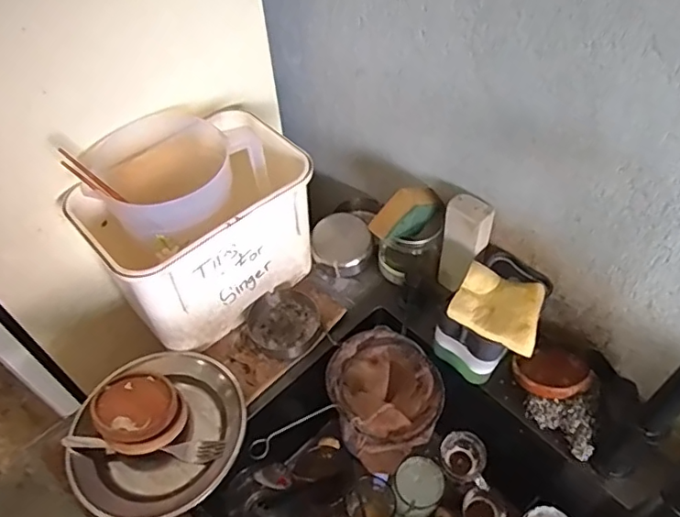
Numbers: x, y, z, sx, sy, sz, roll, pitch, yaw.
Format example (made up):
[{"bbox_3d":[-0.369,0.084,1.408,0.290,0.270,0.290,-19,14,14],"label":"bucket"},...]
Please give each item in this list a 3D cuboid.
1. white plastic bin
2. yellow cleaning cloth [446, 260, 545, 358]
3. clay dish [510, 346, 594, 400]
[{"bbox_3d":[-0.186,-0.043,0.763,0.271,0.203,0.186,-36,60,-24],"label":"white plastic bin"},{"bbox_3d":[0.195,0.056,0.673,0.103,0.016,0.099,25,57,19],"label":"yellow cleaning cloth"},{"bbox_3d":[0.272,0.147,0.717,0.086,0.015,0.094,-10,22,4],"label":"clay dish"}]

